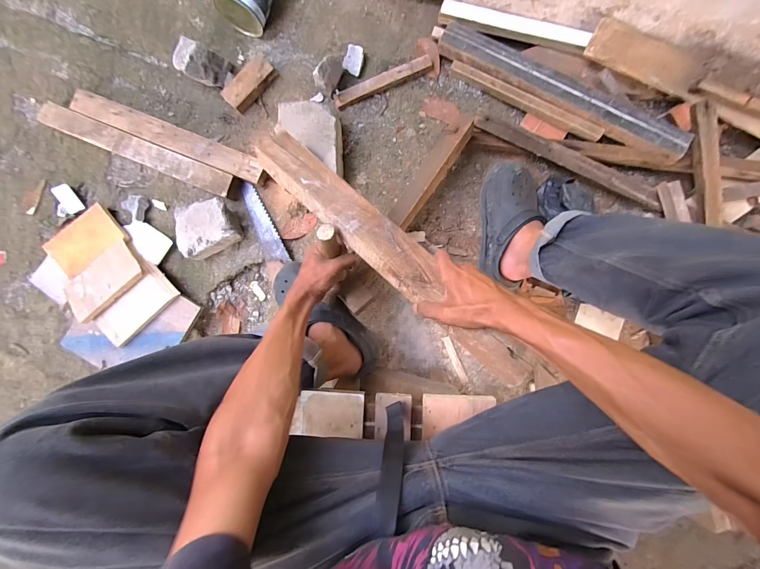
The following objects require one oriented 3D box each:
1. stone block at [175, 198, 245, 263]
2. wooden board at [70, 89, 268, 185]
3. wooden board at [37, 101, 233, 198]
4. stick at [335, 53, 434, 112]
[{"bbox_3d":[-0.405,-0.132,0.774,0.134,0.072,0.117,-18,88,3],"label":"stone block"},{"bbox_3d":[-0.512,-0.358,0.802,0.520,0.044,0.061,22,91,4],"label":"wooden board"},{"bbox_3d":[-0.598,-0.330,0.805,0.529,0.044,0.060,23,91,4],"label":"wooden board"},{"bbox_3d":[0.006,-0.476,0.770,0.235,0.029,0.033,-21,88,3],"label":"stick"}]

